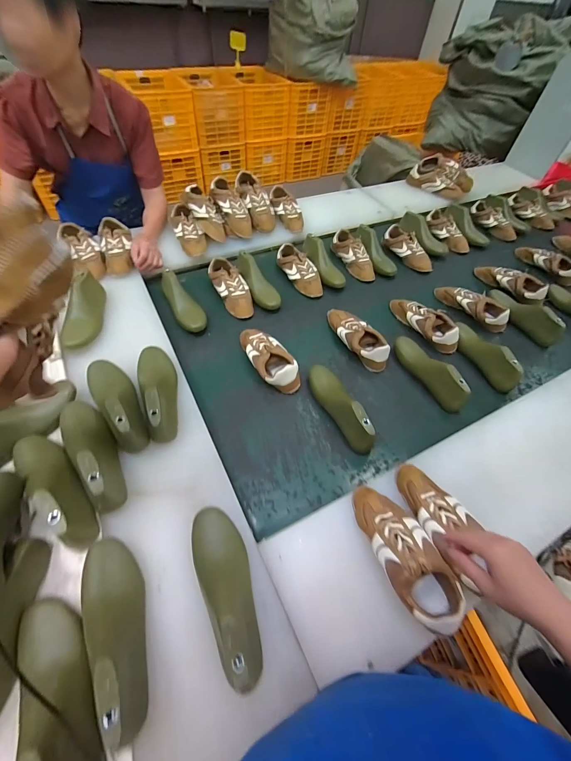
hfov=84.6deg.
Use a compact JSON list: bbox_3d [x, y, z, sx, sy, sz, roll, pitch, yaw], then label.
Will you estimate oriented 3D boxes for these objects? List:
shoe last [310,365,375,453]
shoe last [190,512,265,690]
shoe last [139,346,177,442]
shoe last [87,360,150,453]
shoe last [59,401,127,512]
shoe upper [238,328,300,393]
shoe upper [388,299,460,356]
[{"bbox_3d":[0.126,0.047,0.726,0.087,0.092,0.240,-11,58,-12],"label":"shoe last"},{"bbox_3d":[-0.085,0.304,0.464,0.074,0.079,0.227,-17,59,-16],"label":"shoe last"},{"bbox_3d":[-0.267,0.013,0.667,0.080,0.093,0.227,-20,57,-17],"label":"shoe last"},{"bbox_3d":[-0.339,0.034,0.635,0.075,0.081,0.222,-30,61,-23],"label":"shoe last"},{"bbox_3d":[-0.358,0.118,0.575,0.072,0.088,0.237,-32,62,-24],"label":"shoe last"},{"bbox_3d":[-0.044,-0.065,0.804,0.096,0.071,0.224,-21,60,-19],"label":"shoe upper"},{"bbox_3d":[0.411,-0.177,0.926,0.085,0.067,0.238,-29,63,-22],"label":"shoe upper"}]

